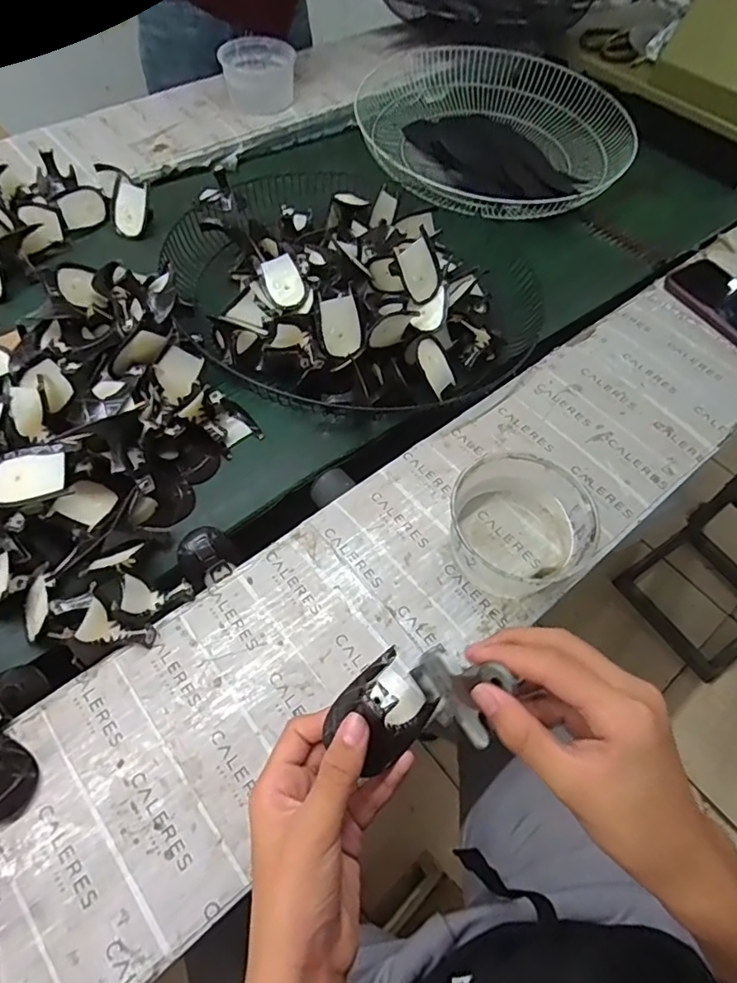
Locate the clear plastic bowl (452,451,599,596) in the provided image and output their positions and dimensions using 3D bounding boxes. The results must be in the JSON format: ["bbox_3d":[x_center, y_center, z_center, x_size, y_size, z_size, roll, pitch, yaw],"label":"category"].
[{"bbox_3d":[0.125,0.028,0.466,0.110,0.064,0.105,2,60,-3],"label":"clear plastic bowl"}]

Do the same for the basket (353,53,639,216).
[{"bbox_3d":[0.201,-0.581,0.893,0.406,0.074,0.412,2,59,-3],"label":"basket"}]

